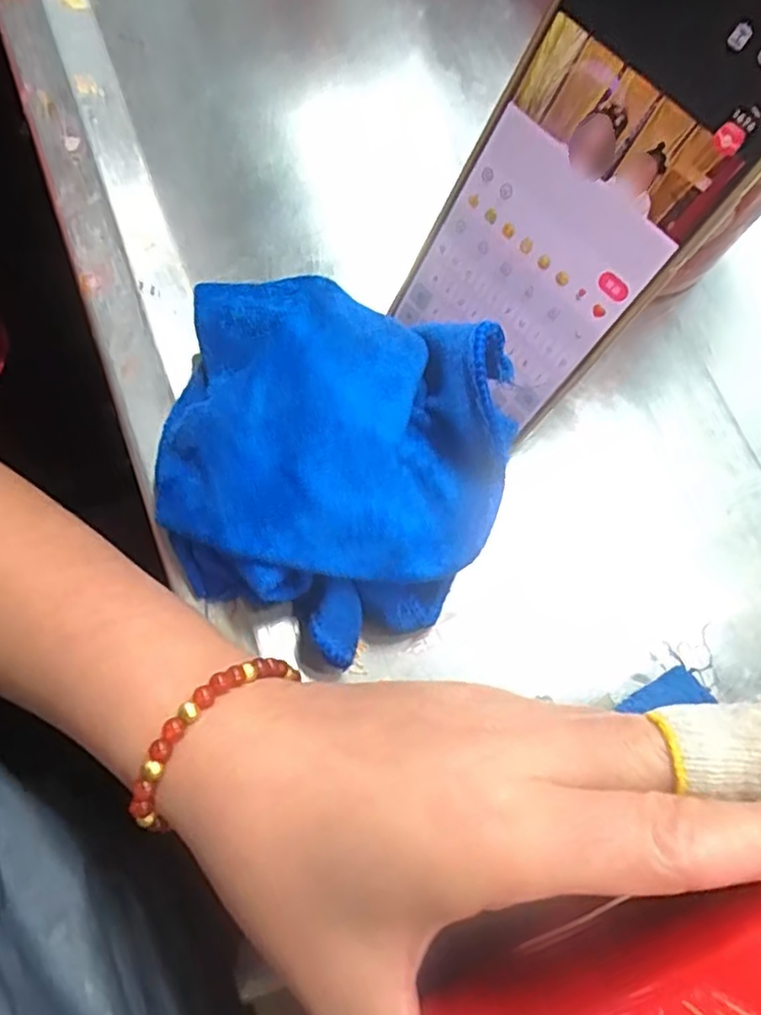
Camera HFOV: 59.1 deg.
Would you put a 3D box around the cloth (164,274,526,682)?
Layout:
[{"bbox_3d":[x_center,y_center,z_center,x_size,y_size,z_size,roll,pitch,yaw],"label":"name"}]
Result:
[{"bbox_3d":[-0.021,-0.018,0.240,0.123,0.040,0.119,21,75,6],"label":"cloth"}]

